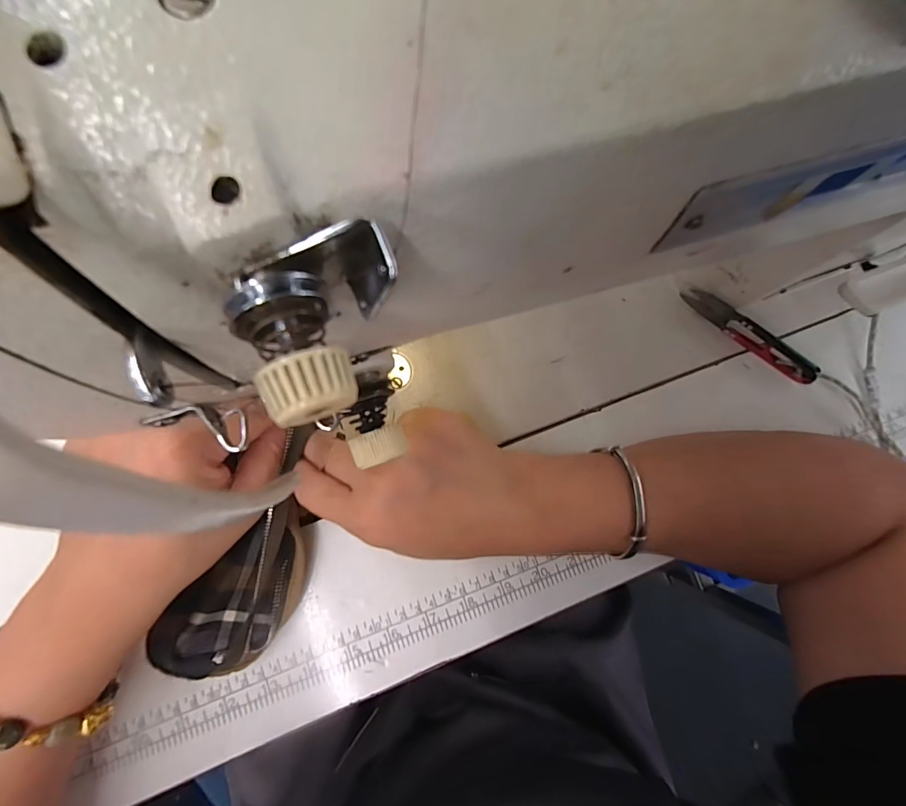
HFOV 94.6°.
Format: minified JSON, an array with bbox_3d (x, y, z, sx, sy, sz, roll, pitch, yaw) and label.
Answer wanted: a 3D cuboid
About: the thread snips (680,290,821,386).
[{"bbox_3d":[0.208,-0.048,0.291,0.102,0.017,0.013,34,82,0],"label":"thread snips"}]

